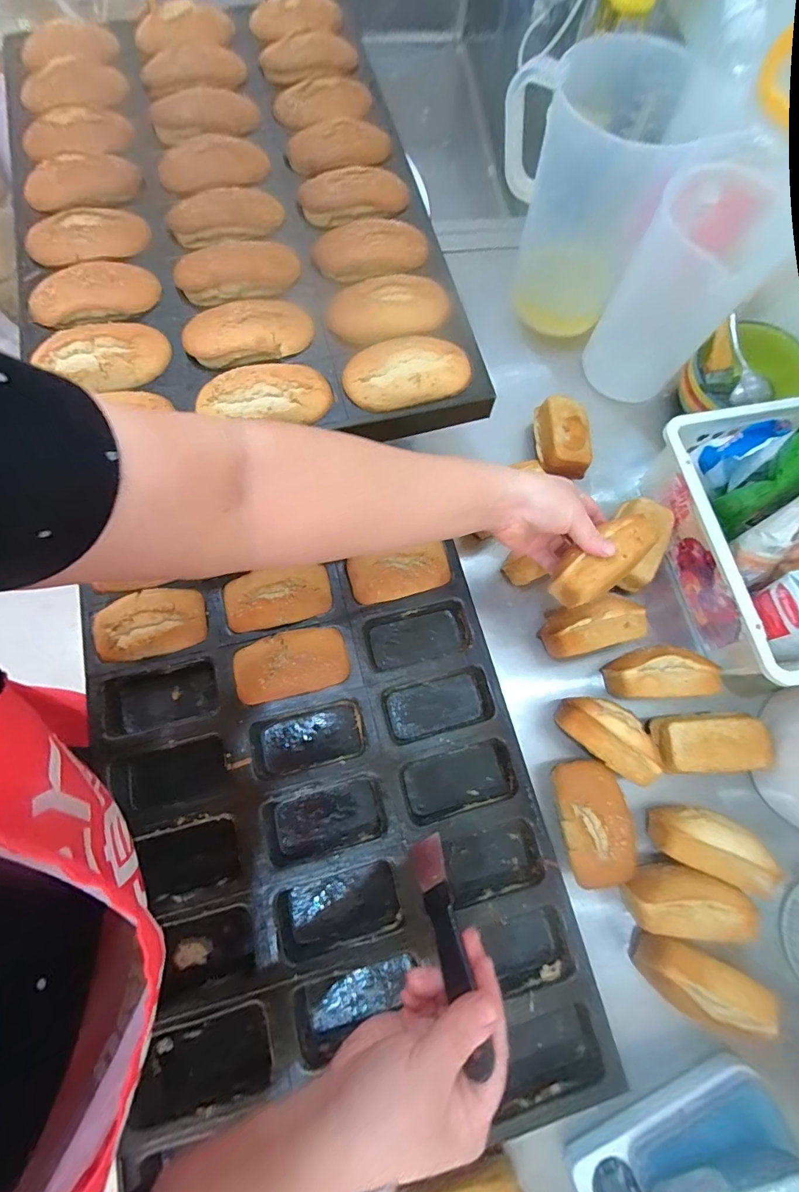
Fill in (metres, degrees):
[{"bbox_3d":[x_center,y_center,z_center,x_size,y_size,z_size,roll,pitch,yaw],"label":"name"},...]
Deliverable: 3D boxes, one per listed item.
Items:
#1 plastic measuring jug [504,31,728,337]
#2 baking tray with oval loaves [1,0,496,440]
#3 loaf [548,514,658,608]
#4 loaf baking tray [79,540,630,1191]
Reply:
[{"bbox_3d":[0.233,-0.488,0.557,0.198,0.223,0.171,38,77,9],"label":"plastic measuring jug"},{"bbox_3d":[-0.173,-0.396,0.448,0.378,0.041,0.581,-14,75,-5],"label":"baking tray with oval loaves"},{"bbox_3d":[0.183,-0.033,0.413,0.100,0.032,0.046,-38,78,-2],"label":"loaf"},{"bbox_3d":[-0.066,0.206,0.427,0.377,0.059,0.495,-14,75,-5],"label":"loaf baking tray"}]

